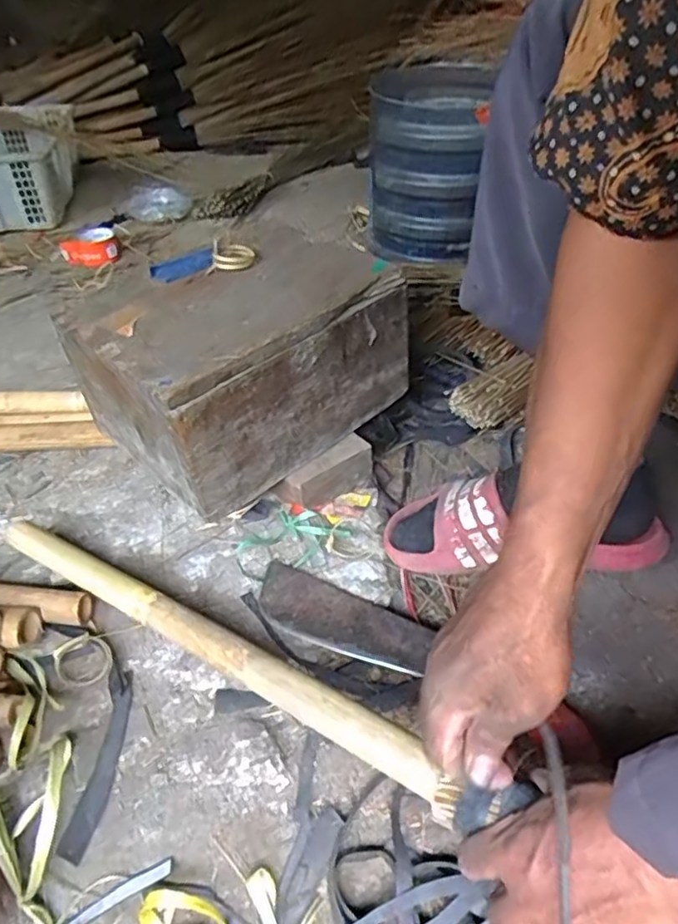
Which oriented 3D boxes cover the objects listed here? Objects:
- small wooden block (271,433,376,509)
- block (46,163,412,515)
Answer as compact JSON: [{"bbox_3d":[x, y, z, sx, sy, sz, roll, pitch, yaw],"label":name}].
[{"bbox_3d":[-0.014,0.019,0.709,0.117,0.056,0.031,-32,49,-30],"label":"small wooden block"},{"bbox_3d":[-0.108,-0.122,0.703,0.308,0.165,0.224,-34,50,-31],"label":"block"}]

